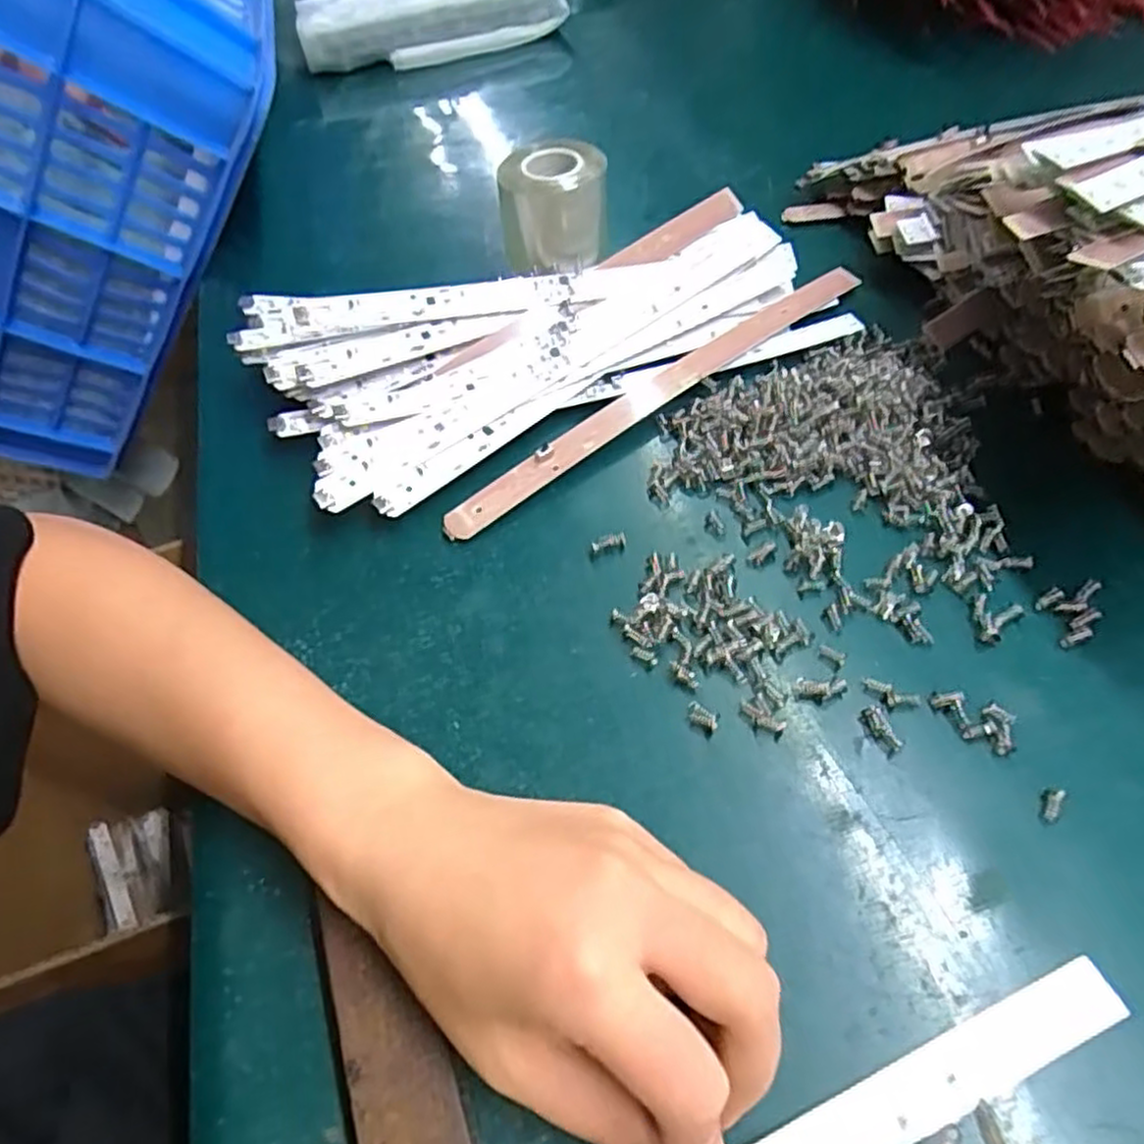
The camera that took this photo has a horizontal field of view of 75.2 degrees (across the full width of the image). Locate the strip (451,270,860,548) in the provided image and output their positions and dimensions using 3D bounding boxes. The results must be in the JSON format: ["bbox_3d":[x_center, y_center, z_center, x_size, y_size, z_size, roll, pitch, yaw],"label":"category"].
[{"bbox_3d":[0.052,-0.097,0.388,0.277,0.007,0.020,-35,59,-19],"label":"strip"}]

